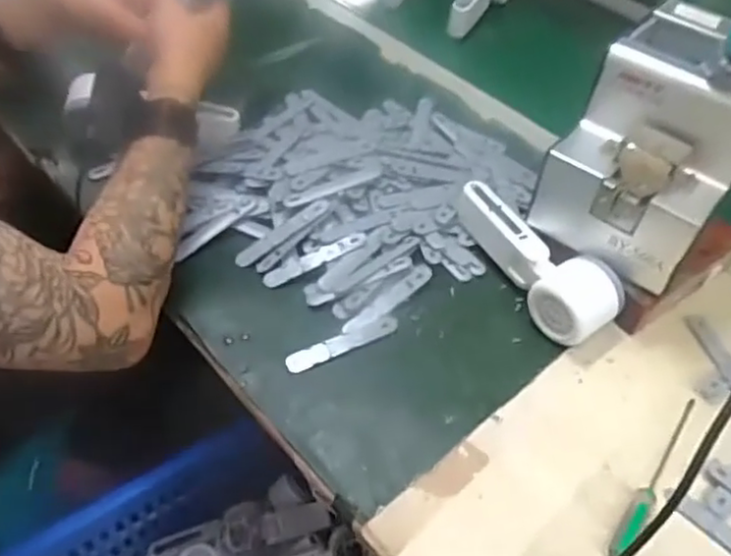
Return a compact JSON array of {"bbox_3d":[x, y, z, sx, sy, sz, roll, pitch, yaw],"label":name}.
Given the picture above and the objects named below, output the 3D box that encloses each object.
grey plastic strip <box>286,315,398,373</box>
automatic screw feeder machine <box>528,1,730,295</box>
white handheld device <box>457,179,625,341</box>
[{"bbox_3d":[-0.017,0.051,0.531,0.095,0.007,0.016,-21,53,-20],"label":"grey plastic strip"},{"bbox_3d":[0.238,-0.113,0.525,0.133,0.150,0.167,35,55,23],"label":"automatic screw feeder machine"},{"bbox_3d":[0.145,-0.016,0.568,0.060,0.051,0.168,-21,53,-20],"label":"white handheld device"}]

